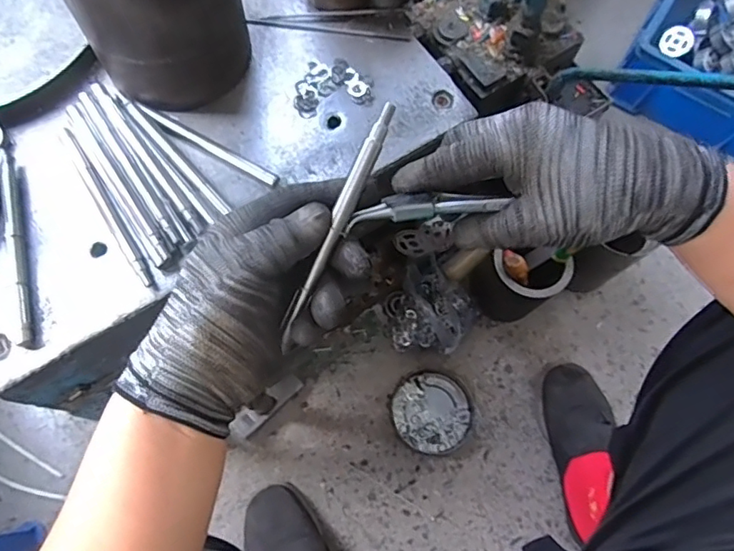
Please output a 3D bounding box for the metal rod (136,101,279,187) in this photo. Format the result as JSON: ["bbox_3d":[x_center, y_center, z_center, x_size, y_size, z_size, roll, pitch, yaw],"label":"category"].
[{"bbox_3d":[-0.137,-0.113,0.460,0.140,0.011,0.011,30,72,8],"label":"metal rod"}]

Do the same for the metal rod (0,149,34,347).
[{"bbox_3d":[-0.278,-0.025,0.425,0.013,0.016,0.165,-13,71,-7],"label":"metal rod"}]

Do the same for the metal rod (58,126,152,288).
[{"bbox_3d":[-0.214,-0.058,0.439,0.011,0.011,0.161,-31,74,-12],"label":"metal rod"}]

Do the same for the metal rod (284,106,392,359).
[{"bbox_3d":[-0.018,-0.029,0.315,0.010,0.008,0.147,26,100,7],"label":"metal rod"}]

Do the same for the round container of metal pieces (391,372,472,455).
[{"bbox_3d":[0.100,0.212,0.826,0.115,0.011,0.119,1,70,-2],"label":"round container of metal pieces"}]

